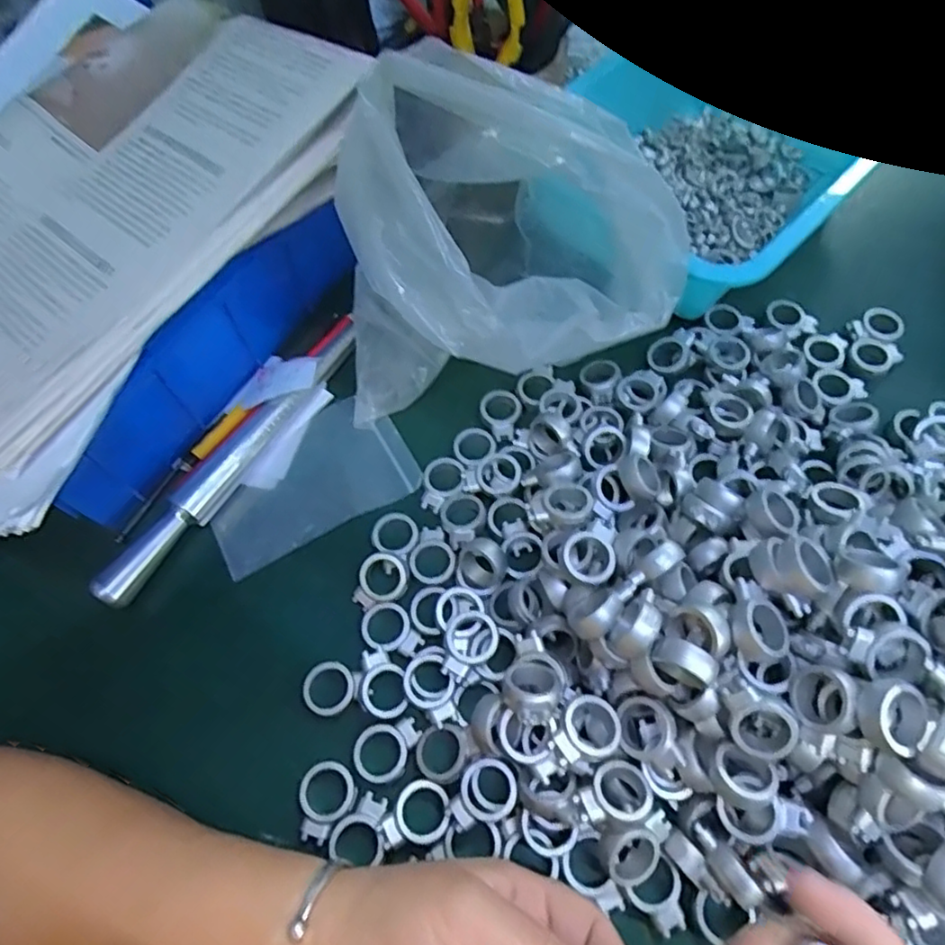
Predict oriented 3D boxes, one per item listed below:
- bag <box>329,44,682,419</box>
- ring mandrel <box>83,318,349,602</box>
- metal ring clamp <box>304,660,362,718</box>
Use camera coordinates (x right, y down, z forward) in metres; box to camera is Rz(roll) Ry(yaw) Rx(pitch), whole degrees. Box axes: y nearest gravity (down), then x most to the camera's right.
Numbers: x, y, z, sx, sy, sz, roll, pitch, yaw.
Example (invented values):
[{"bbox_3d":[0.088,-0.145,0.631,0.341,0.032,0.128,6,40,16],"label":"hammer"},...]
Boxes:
[{"bbox_3d":[0.003,-0.112,0.330,0.173,0.163,0.156,39,70,19],"label":"bag"},{"bbox_3d":[-0.142,-0.013,0.372,0.020,0.018,0.212,29,67,16],"label":"ring mandrel"},{"bbox_3d":[-0.072,0.110,0.312,0.028,0.006,0.026,22,66,12],"label":"metal ring clamp"}]

